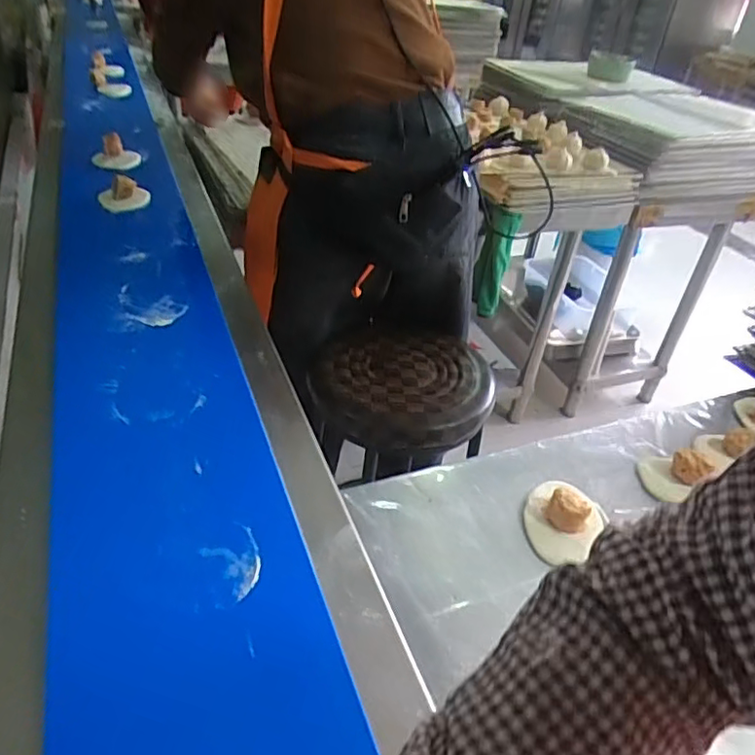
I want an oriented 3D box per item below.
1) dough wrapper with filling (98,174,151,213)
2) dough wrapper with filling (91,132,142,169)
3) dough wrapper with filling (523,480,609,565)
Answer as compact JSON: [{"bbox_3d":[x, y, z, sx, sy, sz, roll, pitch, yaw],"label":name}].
[{"bbox_3d":[-0.446,-0.328,1.079,0.083,0.050,0.076,-8,38,-21],"label":"dough wrapper with filling"},{"bbox_3d":[-0.526,-0.457,1.235,0.089,0.050,0.070,-8,38,-21],"label":"dough wrapper with filling"},{"bbox_3d":[0.189,0.136,0.622,0.076,0.032,0.102,29,40,27],"label":"dough wrapper with filling"}]

